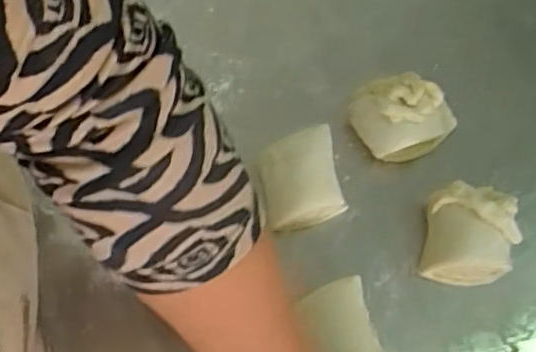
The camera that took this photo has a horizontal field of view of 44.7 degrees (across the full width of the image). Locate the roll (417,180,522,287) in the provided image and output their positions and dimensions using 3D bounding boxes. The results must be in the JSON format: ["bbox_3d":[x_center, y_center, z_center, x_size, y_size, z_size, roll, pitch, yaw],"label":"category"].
[{"bbox_3d":[0.152,0.046,0.493,0.064,0.050,0.066,9,73,5],"label":"roll"}]

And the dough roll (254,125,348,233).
[{"bbox_3d":[0.024,0.004,0.522,0.063,0.043,0.070,-14,72,-2],"label":"dough roll"}]

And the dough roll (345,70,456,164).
[{"bbox_3d":[0.110,-0.048,0.525,0.078,0.049,0.058,-16,72,-3],"label":"dough roll"}]

